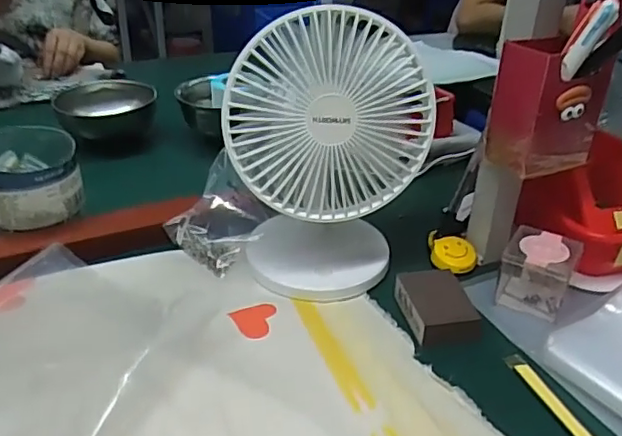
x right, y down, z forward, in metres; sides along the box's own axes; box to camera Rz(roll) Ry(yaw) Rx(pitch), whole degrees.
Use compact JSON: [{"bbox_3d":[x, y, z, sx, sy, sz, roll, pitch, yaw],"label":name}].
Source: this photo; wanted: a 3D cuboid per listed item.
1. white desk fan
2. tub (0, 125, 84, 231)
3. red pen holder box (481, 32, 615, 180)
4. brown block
[{"bbox_3d":[0.015,-0.051,0.508,0.159,0.218,0.105,3,30,-1],"label":"white desk fan"},{"bbox_3d":[-0.283,-0.036,0.597,0.092,0.085,0.094,2,30,-1],"label":"tub"},{"bbox_3d":[0.188,-0.089,0.472,0.086,0.094,0.051,-11,33,-23],"label":"red pen holder box"},{"bbox_3d":[0.105,0.075,0.495,0.052,0.024,0.077,-1,30,-6],"label":"brown block"}]

